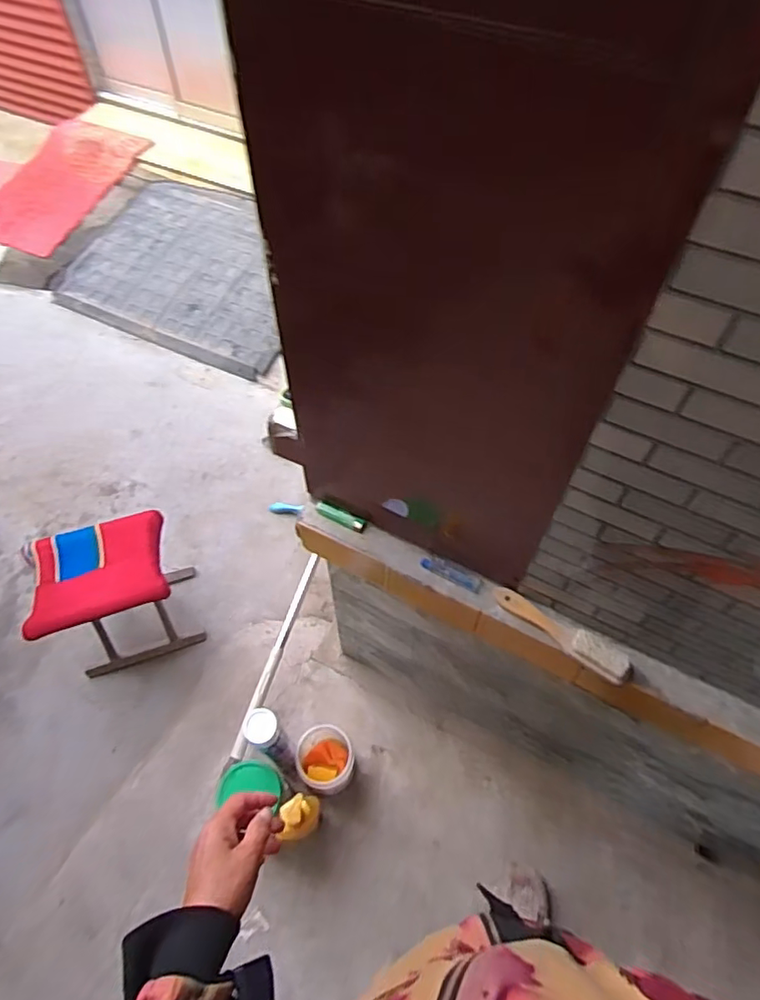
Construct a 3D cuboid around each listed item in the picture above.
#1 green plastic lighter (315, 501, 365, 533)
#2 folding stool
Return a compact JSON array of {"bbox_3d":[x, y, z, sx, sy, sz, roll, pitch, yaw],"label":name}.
[{"bbox_3d":[-0.060,0.025,0.853,0.080,0.012,0.021,23,59,15],"label":"green plastic lighter"},{"bbox_3d":[-0.659,0.247,1.433,0.313,0.342,0.237,-17,58,-12],"label":"folding stool"}]

